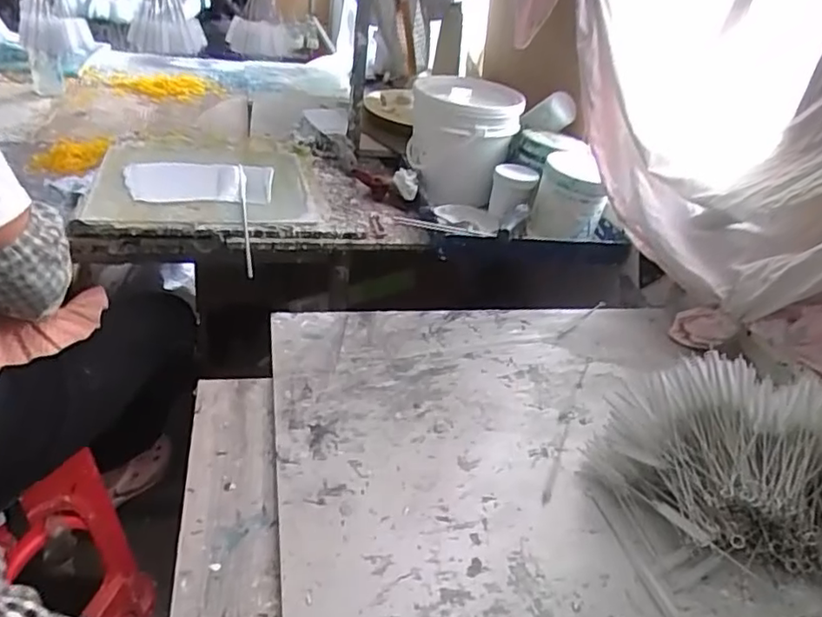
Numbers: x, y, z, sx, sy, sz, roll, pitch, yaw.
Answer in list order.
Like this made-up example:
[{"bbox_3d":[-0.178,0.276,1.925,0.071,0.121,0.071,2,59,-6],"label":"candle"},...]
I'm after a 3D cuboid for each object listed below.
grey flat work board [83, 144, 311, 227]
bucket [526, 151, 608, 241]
[{"bbox_3d":[-0.360,-0.223,1.076,0.338,0.032,0.334,-2,34,-16],"label":"grey flat work board"},{"bbox_3d":[0.264,-0.183,1.033,0.109,0.127,0.109,5,34,-3],"label":"bucket"}]

